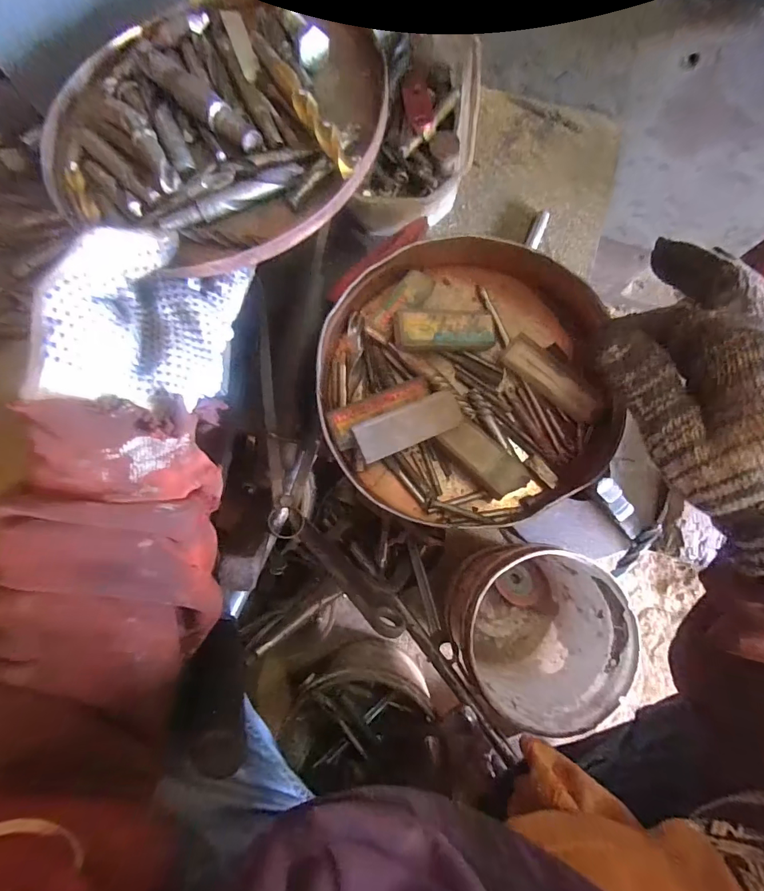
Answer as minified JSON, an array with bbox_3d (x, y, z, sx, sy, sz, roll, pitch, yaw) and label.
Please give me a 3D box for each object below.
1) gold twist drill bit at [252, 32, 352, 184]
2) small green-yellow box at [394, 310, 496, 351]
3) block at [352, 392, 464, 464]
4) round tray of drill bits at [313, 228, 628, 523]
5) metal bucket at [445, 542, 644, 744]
[{"bbox_3d":[-0.046,-0.191,0.236,0.011,0.009,0.123,-28,71,-2],"label":"gold twist drill bit"},{"bbox_3d":[0.046,-0.081,0.312,0.079,0.013,0.030,-2,82,-12],"label":"small green-yellow box"},{"bbox_3d":[0.019,-0.013,0.289,0.073,0.015,0.027,-22,83,-1],"label":"block"},{"bbox_3d":[0.059,-0.052,0.308,0.198,0.040,0.210,0,83,1],"label":"round tray of drill bits"},{"bbox_3d":[0.194,0.233,0.573,0.196,0.191,0.193,0,83,1],"label":"metal bucket"}]

